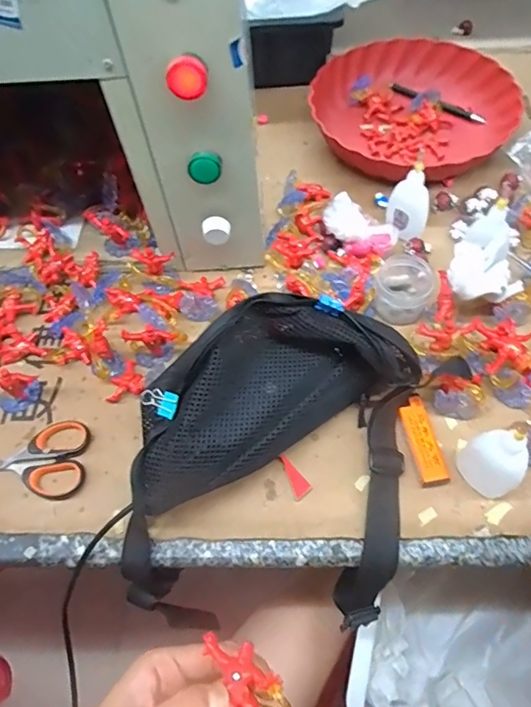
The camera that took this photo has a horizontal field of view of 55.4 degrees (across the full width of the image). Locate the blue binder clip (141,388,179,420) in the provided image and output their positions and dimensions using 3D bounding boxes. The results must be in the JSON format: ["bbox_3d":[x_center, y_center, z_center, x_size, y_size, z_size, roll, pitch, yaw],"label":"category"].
[{"bbox_3d":[-0.080,0.036,0.384,0.030,0.010,0.020,19,104,17],"label":"blue binder clip"}]

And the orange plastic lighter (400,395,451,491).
[{"bbox_3d":[0.130,0.073,0.422,0.023,0.011,0.074,-10,59,-1],"label":"orange plastic lighter"}]

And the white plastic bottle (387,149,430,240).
[{"bbox_3d":[0.147,-0.154,0.511,0.039,0.086,0.029,8,60,9],"label":"white plastic bottle"}]

